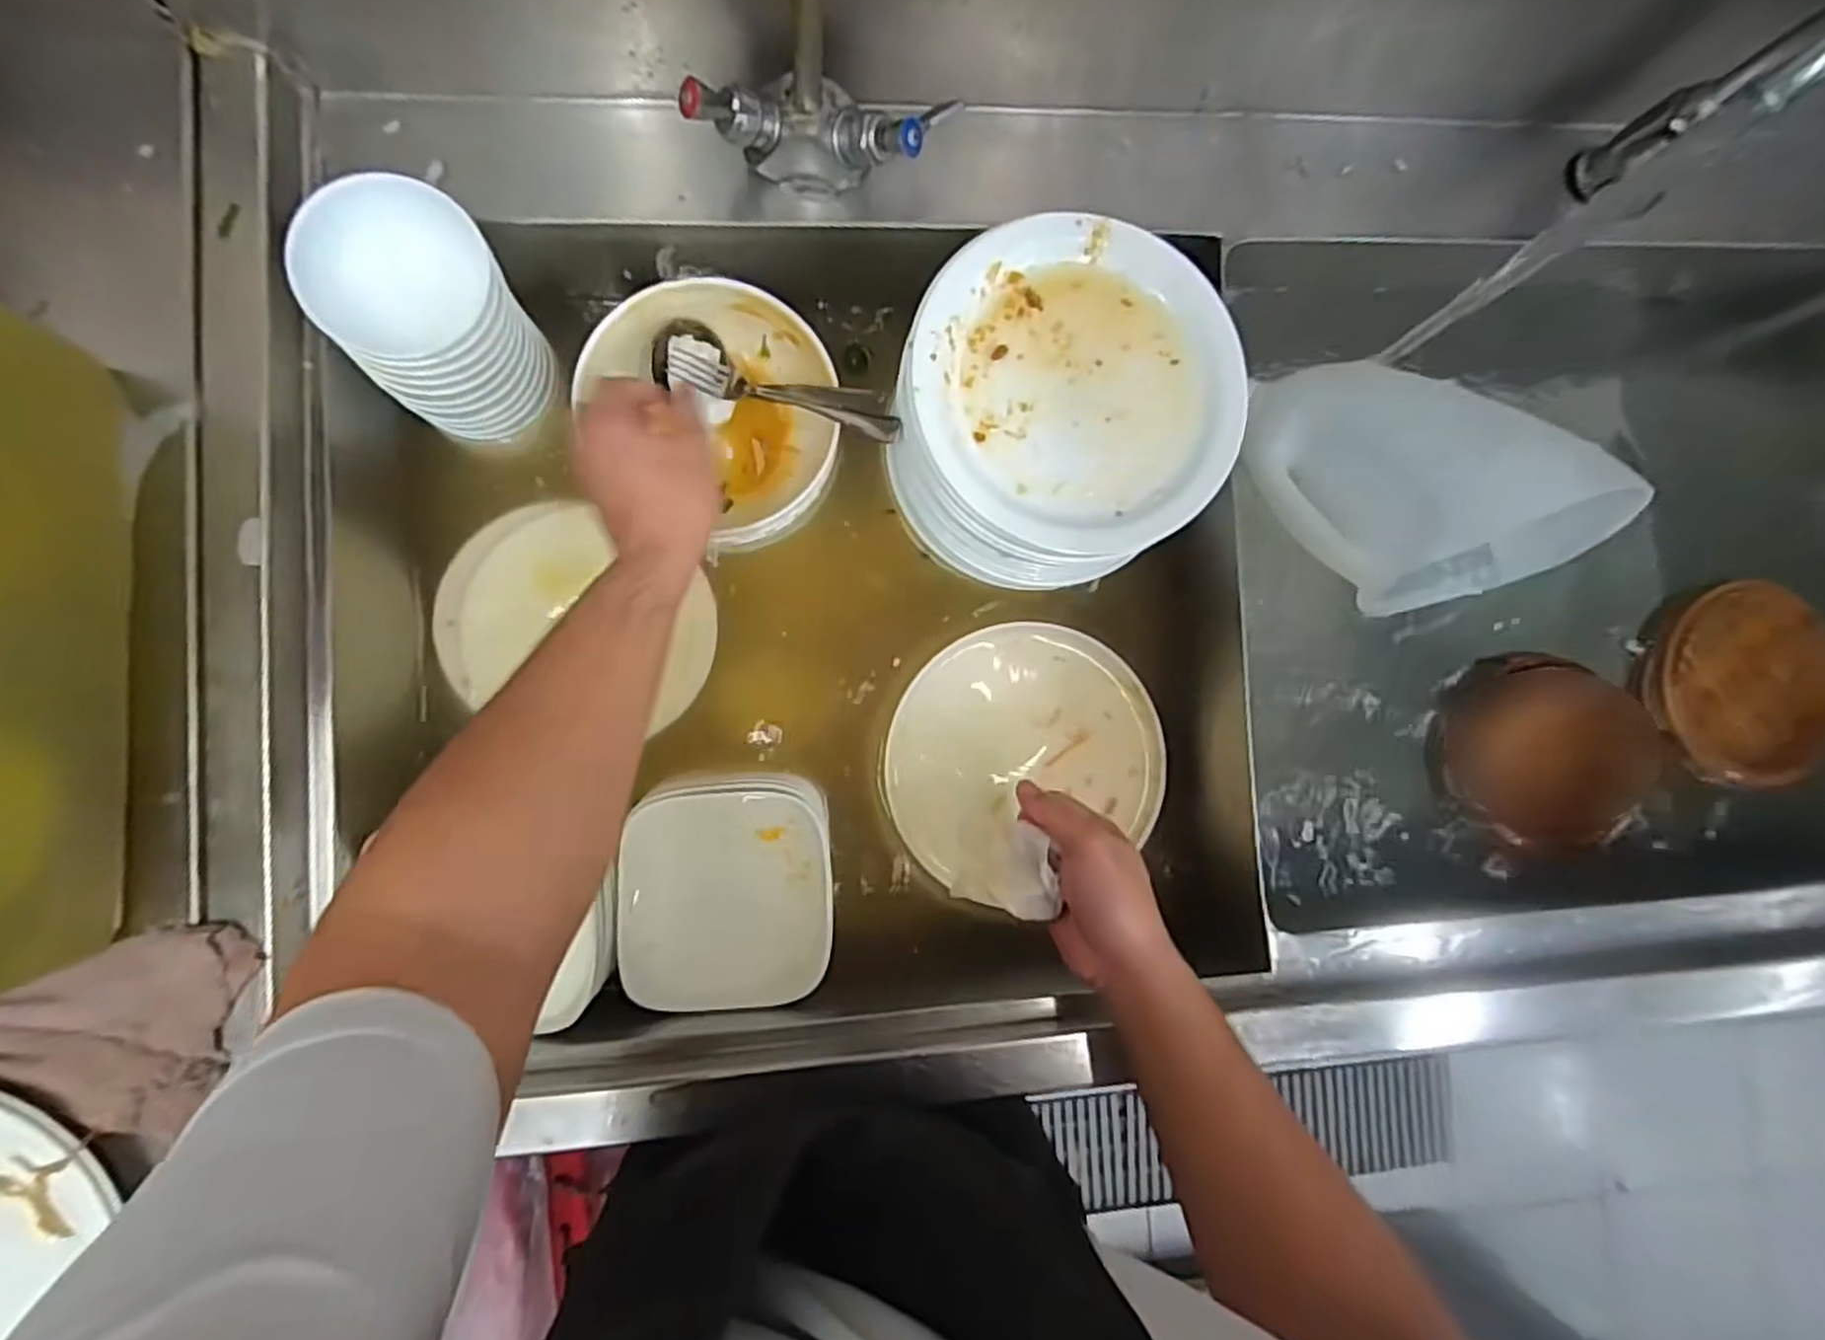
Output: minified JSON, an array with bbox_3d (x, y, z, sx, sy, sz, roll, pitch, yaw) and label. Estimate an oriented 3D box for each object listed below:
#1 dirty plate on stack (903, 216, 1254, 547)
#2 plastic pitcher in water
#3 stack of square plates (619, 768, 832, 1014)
[{"bbox_3d":[0.113,-0.195,0.540,0.222,0.018,0.212,0,88,-7],"label":"dirty plate on stack"},{"bbox_3d":[0.374,-0.127,0.590,0.254,0.126,0.132,34,84,-5],"label":"plastic pitcher in water"},{"bbox_3d":[-0.135,0.159,0.584,0.147,0.031,0.165,-2,72,-6],"label":"stack of square plates"}]

